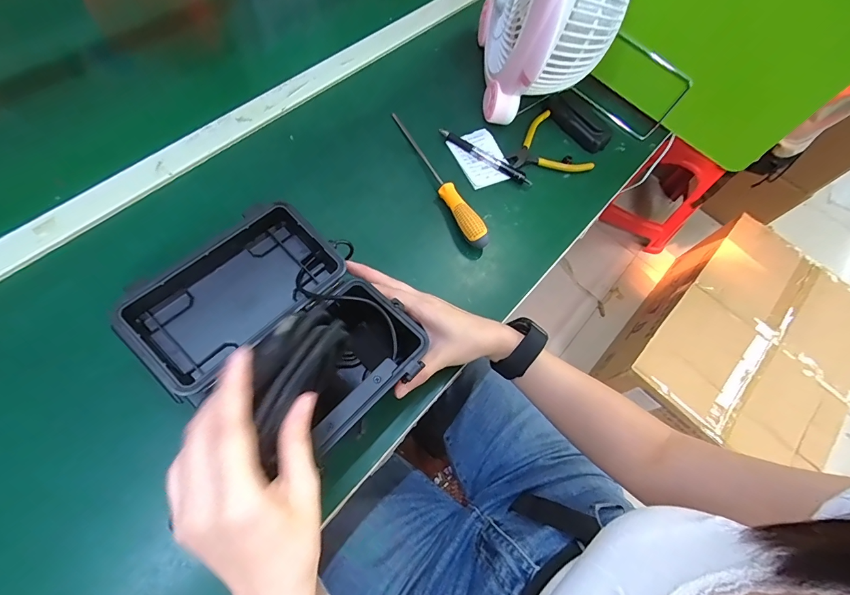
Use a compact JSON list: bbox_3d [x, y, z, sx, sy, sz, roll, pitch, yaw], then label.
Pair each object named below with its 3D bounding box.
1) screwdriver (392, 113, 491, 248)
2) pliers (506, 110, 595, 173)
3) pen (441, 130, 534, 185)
[{"bbox_3d":[0.017,-0.165,0.521,0.028,0.026,0.233,-23,71,-17],"label":"screwdriver"},{"bbox_3d":[0.164,-0.210,0.570,0.105,0.019,0.114,-22,71,-17],"label":"pliers"},{"bbox_3d":[0.085,-0.195,0.545,0.143,0.012,0.017,34,66,7],"label":"pen"}]

